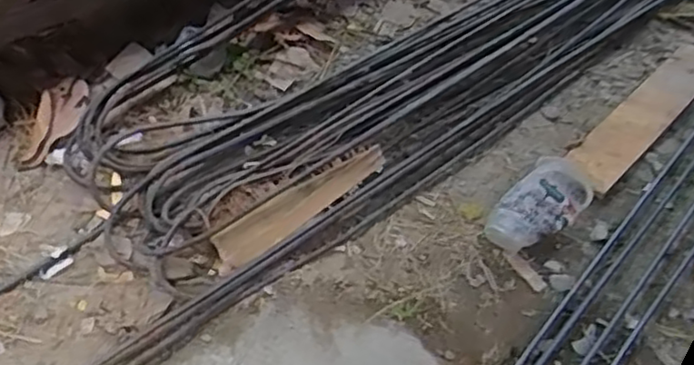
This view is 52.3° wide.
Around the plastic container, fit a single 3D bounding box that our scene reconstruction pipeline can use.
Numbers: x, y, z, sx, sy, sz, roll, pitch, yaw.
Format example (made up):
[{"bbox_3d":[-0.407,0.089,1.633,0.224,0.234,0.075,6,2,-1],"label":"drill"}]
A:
[{"bbox_3d":[0.283,0.032,1.027,0.092,0.066,0.186,37,54,24],"label":"plastic container"}]

